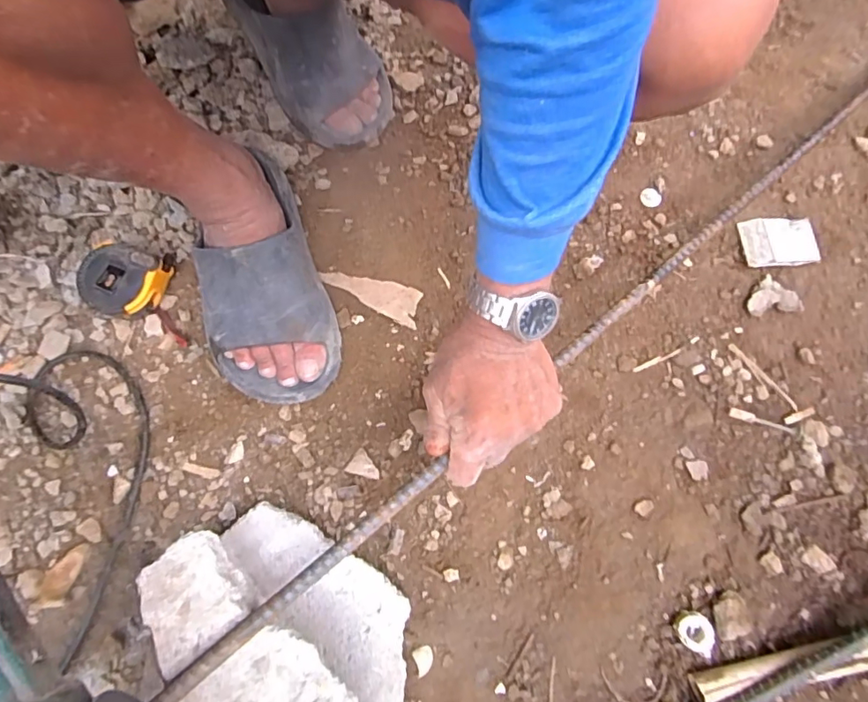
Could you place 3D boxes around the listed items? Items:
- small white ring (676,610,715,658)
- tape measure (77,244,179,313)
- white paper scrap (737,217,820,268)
[{"bbox_3d":[0.201,0.216,0.409,0.026,0.010,0.027,-1,73,2],"label":"small white ring"},{"bbox_3d":[-0.294,-0.070,0.511,0.062,0.047,0.080,27,75,10],"label":"tape measure"},{"bbox_3d":[0.343,-0.110,0.529,0.066,0.012,0.053,-3,73,1],"label":"white paper scrap"}]

